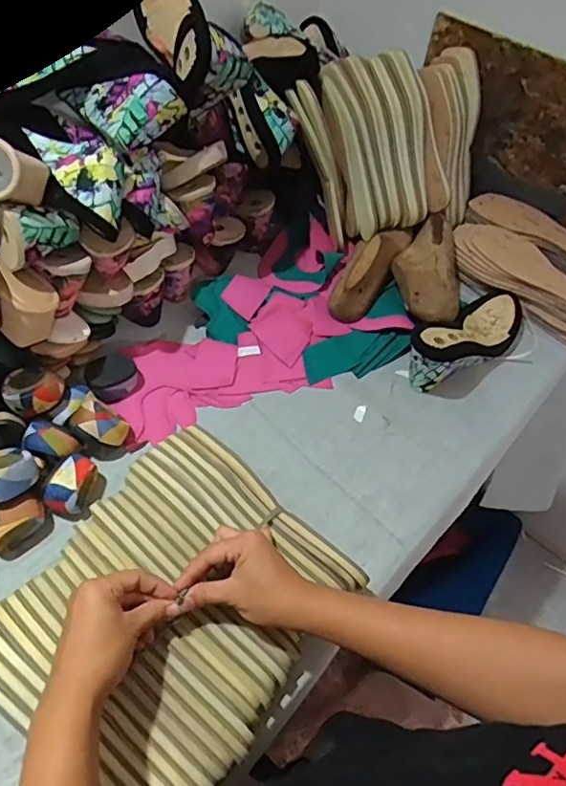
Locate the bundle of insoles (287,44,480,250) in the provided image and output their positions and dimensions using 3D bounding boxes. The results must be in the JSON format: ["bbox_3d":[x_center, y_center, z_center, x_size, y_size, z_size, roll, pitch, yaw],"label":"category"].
[{"bbox_3d":[0.163,-0.354,0.825,0.280,0.270,0.090,-13,28,-8],"label":"bundle of insoles"}]

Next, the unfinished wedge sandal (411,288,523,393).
[{"bbox_3d":[0.260,-0.083,0.745,0.079,0.092,0.233,39,60,23],"label":"unfinished wedge sandal"}]

